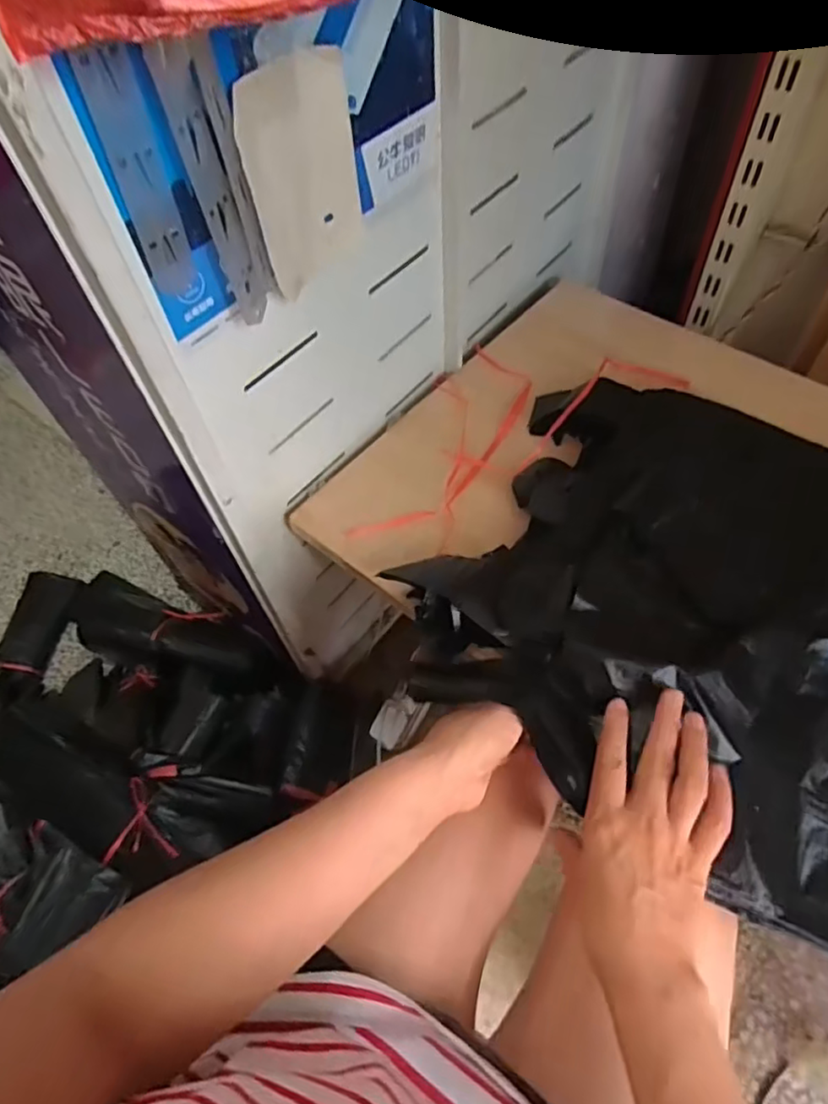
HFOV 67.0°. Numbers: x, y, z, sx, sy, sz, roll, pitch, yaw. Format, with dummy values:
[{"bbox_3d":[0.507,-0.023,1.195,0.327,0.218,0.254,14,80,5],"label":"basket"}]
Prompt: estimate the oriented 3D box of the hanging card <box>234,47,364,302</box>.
[{"bbox_3d":[-0.076,-0.265,0.446,0.014,0.138,0.106,26,63,19],"label":"hanging card"}]

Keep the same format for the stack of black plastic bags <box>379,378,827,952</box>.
[{"bbox_3d":[0.309,0.061,0.505,0.554,0.075,0.419,26,63,19],"label":"stack of black plastic bags"}]

